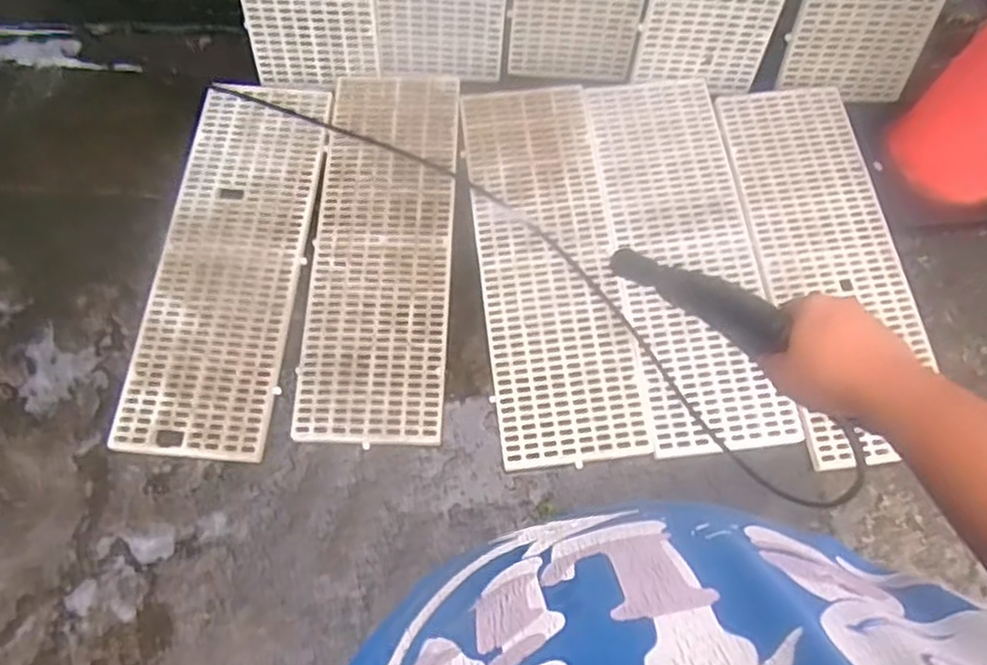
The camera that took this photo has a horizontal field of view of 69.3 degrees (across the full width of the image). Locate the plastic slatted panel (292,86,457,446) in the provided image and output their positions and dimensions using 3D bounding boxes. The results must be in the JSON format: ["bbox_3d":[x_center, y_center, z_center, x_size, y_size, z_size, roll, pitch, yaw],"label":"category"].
[{"bbox_3d":[-0.242,-0.211,1.581,0.299,0.022,0.901,1,69,0],"label":"plastic slatted panel"}]

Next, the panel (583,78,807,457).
[{"bbox_3d":[0.423,-0.191,1.574,0.311,0.036,0.891,-7,69,-3],"label":"panel"}]

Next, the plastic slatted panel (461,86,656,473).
[{"bbox_3d":[0.121,-0.166,1.568,0.307,0.030,0.886,-6,69,-3],"label":"plastic slatted panel"}]

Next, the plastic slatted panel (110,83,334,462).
[{"bbox_3d":[-0.568,-0.180,1.567,0.305,0.031,0.890,4,69,1],"label":"plastic slatted panel"}]

